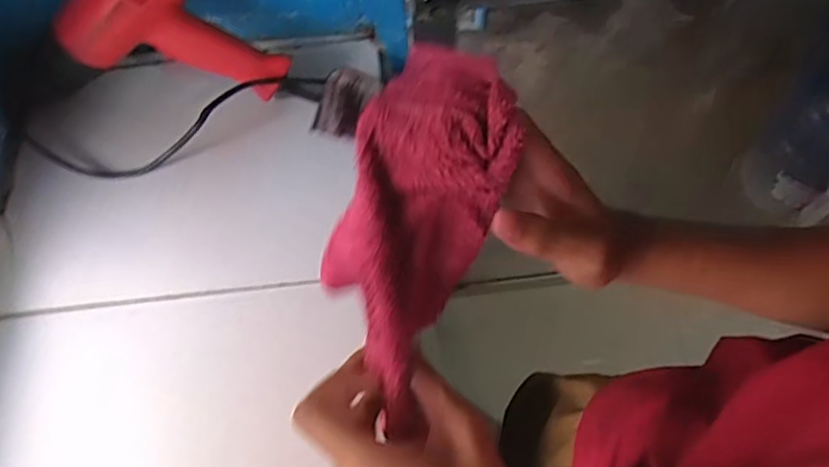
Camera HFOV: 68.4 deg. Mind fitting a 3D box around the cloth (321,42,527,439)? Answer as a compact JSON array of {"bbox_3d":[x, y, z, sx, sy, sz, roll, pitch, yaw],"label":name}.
[{"bbox_3d":[0.002,-0.006,0.310,0.074,0.050,0.177,15,96,9],"label":"cloth"}]

